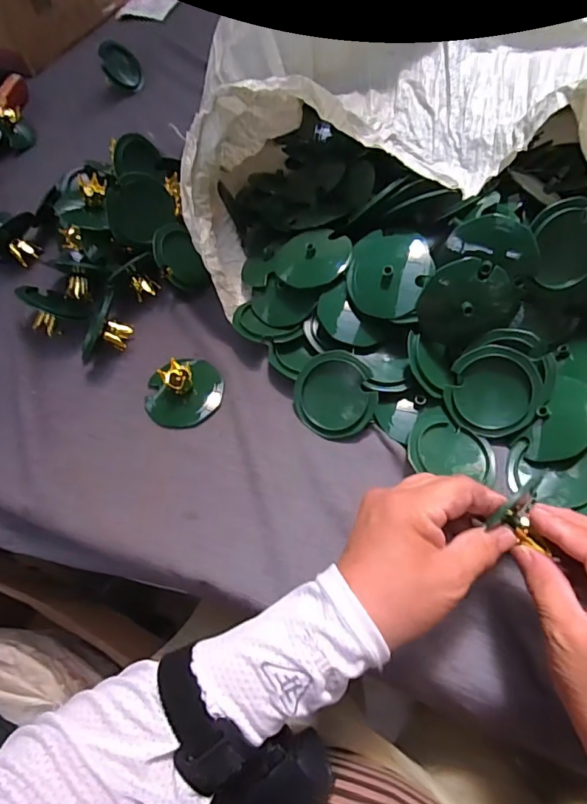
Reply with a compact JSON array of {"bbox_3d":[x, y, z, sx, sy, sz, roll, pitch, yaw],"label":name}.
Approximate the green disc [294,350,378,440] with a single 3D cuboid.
[{"bbox_3d":[0.037,-0.006,0.435,0.072,0.010,0.075,-1,88,18],"label":"green disc"}]

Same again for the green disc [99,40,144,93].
[{"bbox_3d":[-0.263,-0.518,0.749,0.068,0.013,0.081,-18,85,-47],"label":"green disc"}]

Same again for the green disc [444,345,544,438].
[{"bbox_3d":[0.170,-0.010,0.412,0.074,0.004,0.074,4,91,12],"label":"green disc"}]

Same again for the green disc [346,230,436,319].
[{"bbox_3d":[0.091,-0.123,0.473,0.073,0.078,0.018,3,20,-6],"label":"green disc"}]

